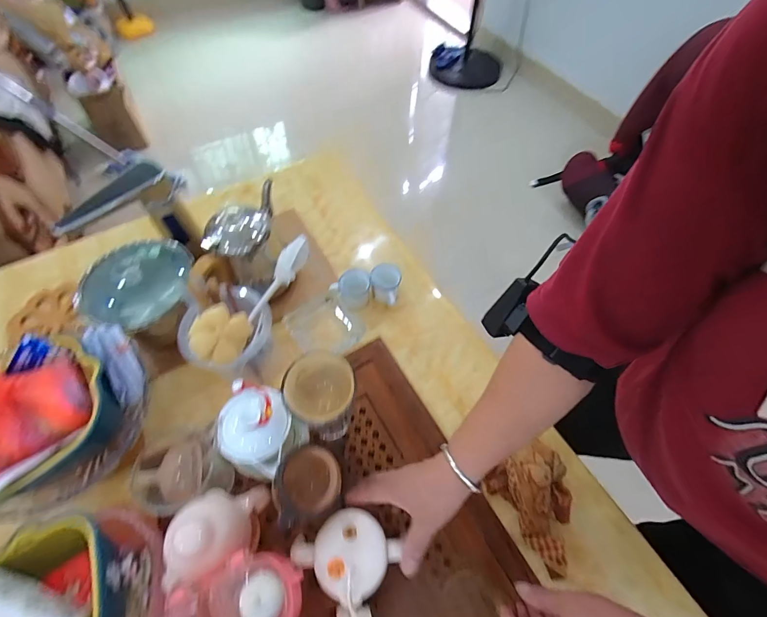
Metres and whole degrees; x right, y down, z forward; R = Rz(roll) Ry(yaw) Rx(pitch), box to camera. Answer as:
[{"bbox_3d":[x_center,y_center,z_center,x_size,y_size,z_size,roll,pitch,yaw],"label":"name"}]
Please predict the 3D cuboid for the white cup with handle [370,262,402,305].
[{"bbox_3d":[0.003,-0.041,0.644,0.051,0.049,0.060,6,59,3],"label":"white cup with handle"}]

